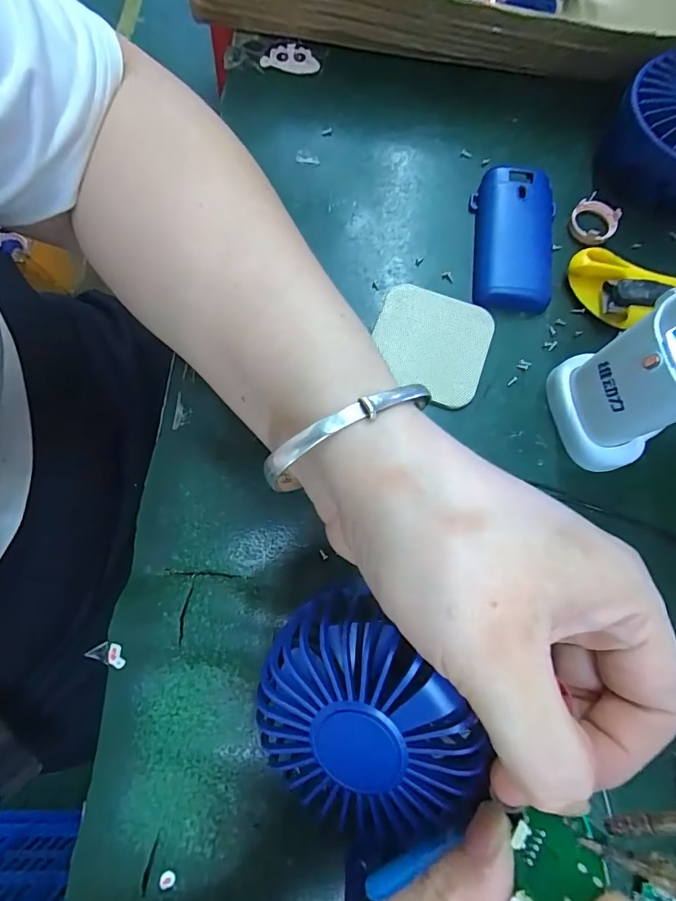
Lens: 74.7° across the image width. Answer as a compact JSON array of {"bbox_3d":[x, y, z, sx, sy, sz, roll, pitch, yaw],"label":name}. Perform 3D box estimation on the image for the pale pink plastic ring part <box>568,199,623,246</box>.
[{"bbox_3d":[0.157,-0.141,0.273,0.028,0.007,0.029,0,75,0],"label":"pale pink plastic ring part"}]

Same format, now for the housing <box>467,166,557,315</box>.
[{"bbox_3d":[0.107,-0.128,0.265,0.051,0.014,0.091,4,75,1],"label":"housing"}]

